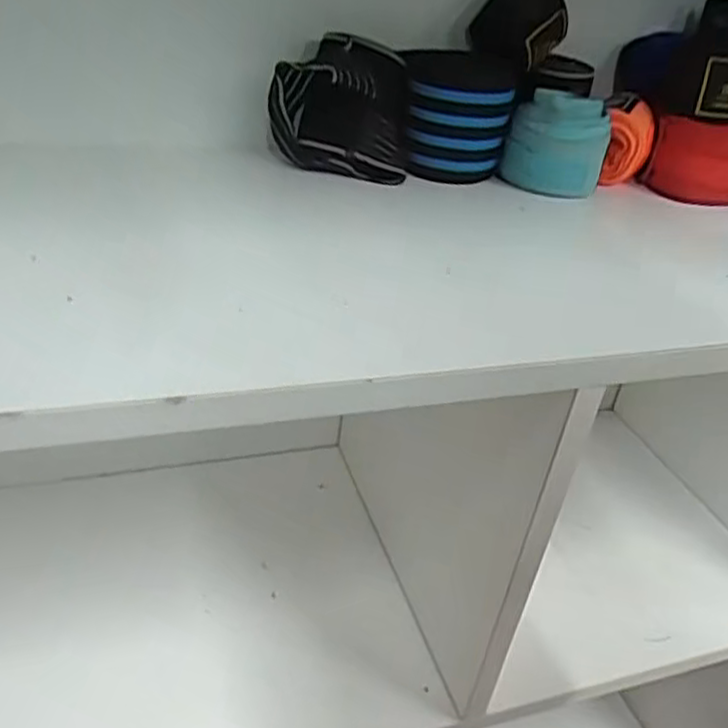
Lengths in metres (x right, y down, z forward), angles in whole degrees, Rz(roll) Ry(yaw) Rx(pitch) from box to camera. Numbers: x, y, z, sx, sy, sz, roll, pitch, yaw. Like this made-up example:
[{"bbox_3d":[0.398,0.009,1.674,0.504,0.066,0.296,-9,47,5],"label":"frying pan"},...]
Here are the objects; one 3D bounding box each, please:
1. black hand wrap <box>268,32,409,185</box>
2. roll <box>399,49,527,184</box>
[{"bbox_3d":[-0.016,-0.177,0.497,0.094,0.085,0.063,8,32,2],"label":"black hand wrap"},{"bbox_3d":[0.069,-0.186,0.534,0.086,0.078,0.081,5,32,-3],"label":"roll"}]

